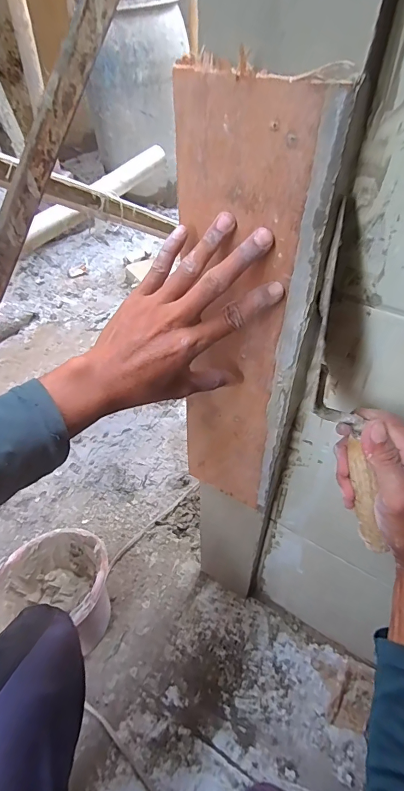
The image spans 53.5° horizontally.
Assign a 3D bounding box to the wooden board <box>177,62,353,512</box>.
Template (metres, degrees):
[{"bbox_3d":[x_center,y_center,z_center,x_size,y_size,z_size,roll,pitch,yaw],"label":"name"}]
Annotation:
[{"bbox_3d":[0.036,-0.033,0.412,0.132,0.464,0.011,23,48,19],"label":"wooden board"}]

